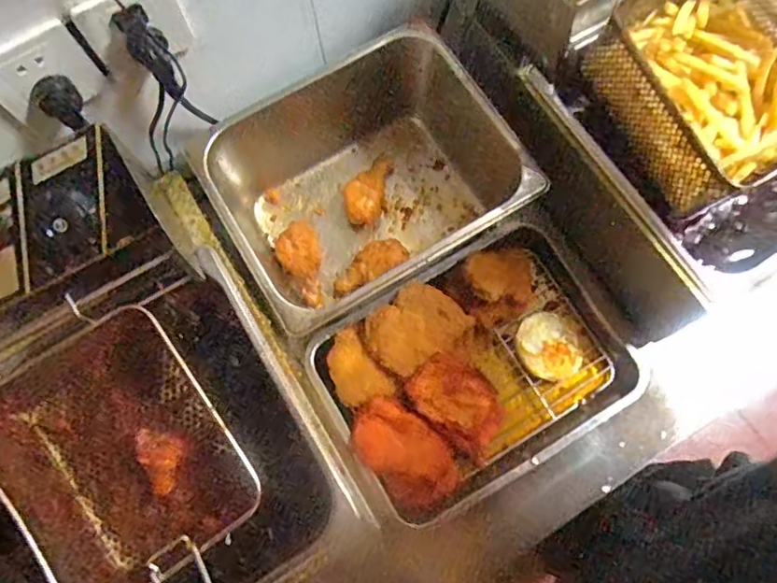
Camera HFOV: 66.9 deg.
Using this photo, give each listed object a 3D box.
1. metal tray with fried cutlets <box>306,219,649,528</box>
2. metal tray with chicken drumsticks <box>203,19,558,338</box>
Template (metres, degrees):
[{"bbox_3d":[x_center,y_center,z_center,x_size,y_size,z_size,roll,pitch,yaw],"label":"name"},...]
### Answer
[{"bbox_3d":[0.107,0.084,0.690,0.348,0.064,0.256,-31,75,-7],"label":"metal tray with fried cutlets"},{"bbox_3d":[-0.022,-0.113,0.724,0.331,0.162,0.253,-28,74,-6],"label":"metal tray with chicken drumsticks"}]

